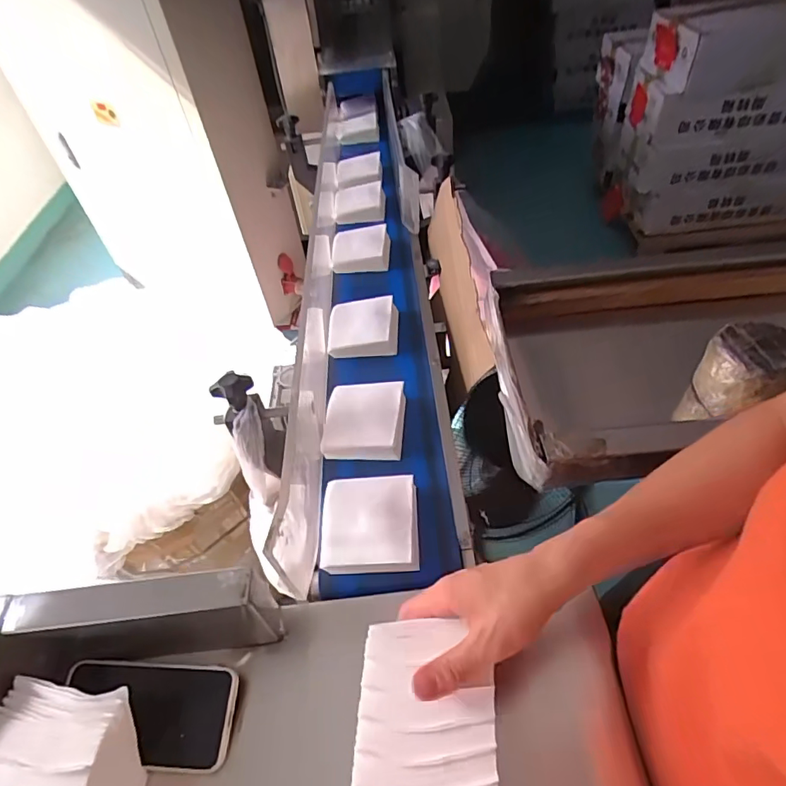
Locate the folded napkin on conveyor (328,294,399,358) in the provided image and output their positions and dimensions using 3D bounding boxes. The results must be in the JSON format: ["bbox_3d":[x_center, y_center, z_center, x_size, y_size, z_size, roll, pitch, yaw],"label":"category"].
[{"bbox_3d":[-0.043,-0.096,0.722,0.097,0.032,0.094,-5,48,2],"label":"folded napkin on conveyor"}]

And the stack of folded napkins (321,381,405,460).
[{"bbox_3d":[-0.032,0.031,0.603,0.090,0.029,0.095,1,48,8],"label":"stack of folded napkins"}]

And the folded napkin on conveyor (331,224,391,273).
[{"bbox_3d":[-0.056,-0.254,0.869,0.098,0.028,0.114,-6,48,2],"label":"folded napkin on conveyor"}]

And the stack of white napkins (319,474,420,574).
[{"bbox_3d":[-0.023,0.133,0.508,0.096,0.032,0.095,-2,48,5],"label":"stack of white napkins"}]

